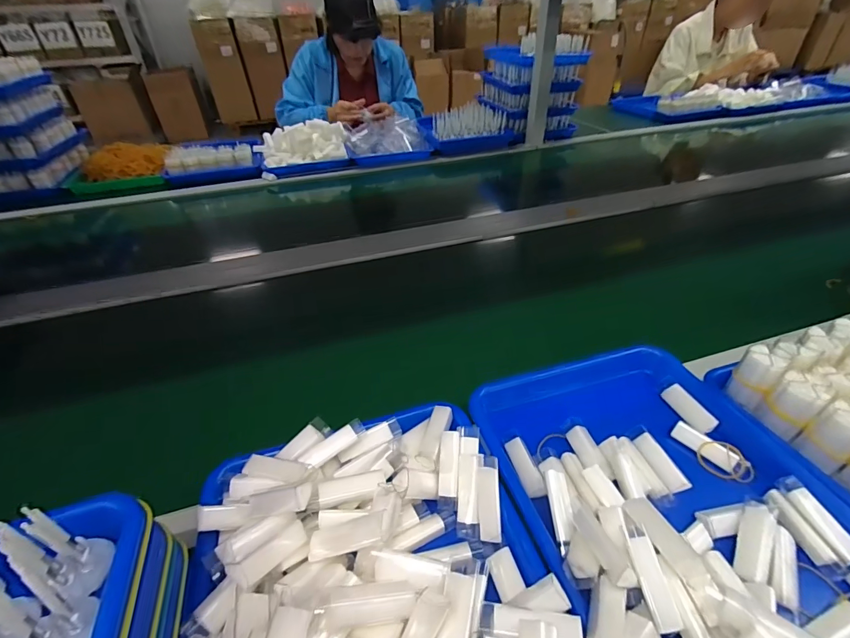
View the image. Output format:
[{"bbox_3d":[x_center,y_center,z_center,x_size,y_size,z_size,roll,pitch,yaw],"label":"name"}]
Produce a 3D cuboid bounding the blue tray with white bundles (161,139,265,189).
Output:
[{"bbox_3d":[-0.580,-0.435,1.116,0.251,0.081,0.128,-7,39,-6],"label":"blue tray with white bundles"}]

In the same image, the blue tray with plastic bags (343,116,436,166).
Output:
[{"bbox_3d":[-0.110,-0.535,1.207,0.244,0.082,0.199,-12,39,-11],"label":"blue tray with plastic bags"}]

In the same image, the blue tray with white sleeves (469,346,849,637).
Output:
[{"bbox_3d":[0.203,0.149,0.338,0.273,0.049,0.348,-8,39,-7],"label":"blue tray with white sleeves"}]

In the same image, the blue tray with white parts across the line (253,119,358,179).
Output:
[{"bbox_3d":[-0.341,-0.482,1.137,0.256,0.095,0.162,-13,40,-13],"label":"blue tray with white parts across the line"}]

